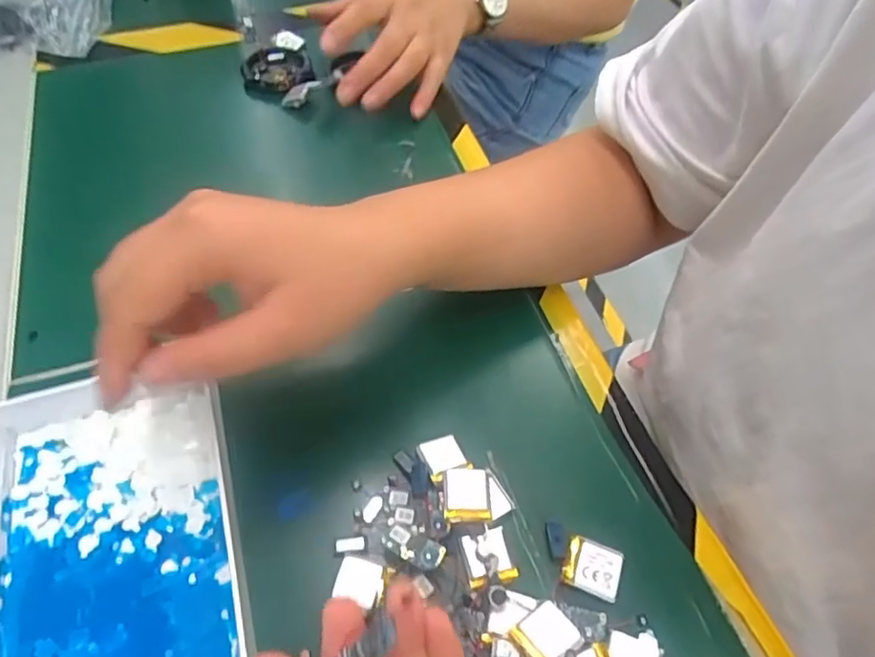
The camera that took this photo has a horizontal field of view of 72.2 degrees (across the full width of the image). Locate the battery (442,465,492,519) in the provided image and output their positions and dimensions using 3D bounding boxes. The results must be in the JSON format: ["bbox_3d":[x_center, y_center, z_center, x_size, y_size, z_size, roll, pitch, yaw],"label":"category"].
[{"bbox_3d":[0.013,0.075,0.271,0.020,0.009,0.023,-3,55,-5],"label":"battery"}]

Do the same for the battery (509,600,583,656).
[{"bbox_3d":[0.043,0.121,0.239,0.021,0.004,0.021,-29,46,-25],"label":"battery"}]

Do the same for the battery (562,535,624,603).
[{"bbox_3d":[0.067,0.103,0.260,0.023,0.004,0.022,20,56,11],"label":"battery"}]

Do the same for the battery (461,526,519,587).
[{"bbox_3d":[0.022,0.098,0.259,0.020,0.006,0.022,-11,56,-10],"label":"battery"}]

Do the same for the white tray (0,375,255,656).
[{"bbox_3d":[-0.138,0.097,0.248,0.102,0.026,0.182,-14,56,-12],"label":"white tray"}]

